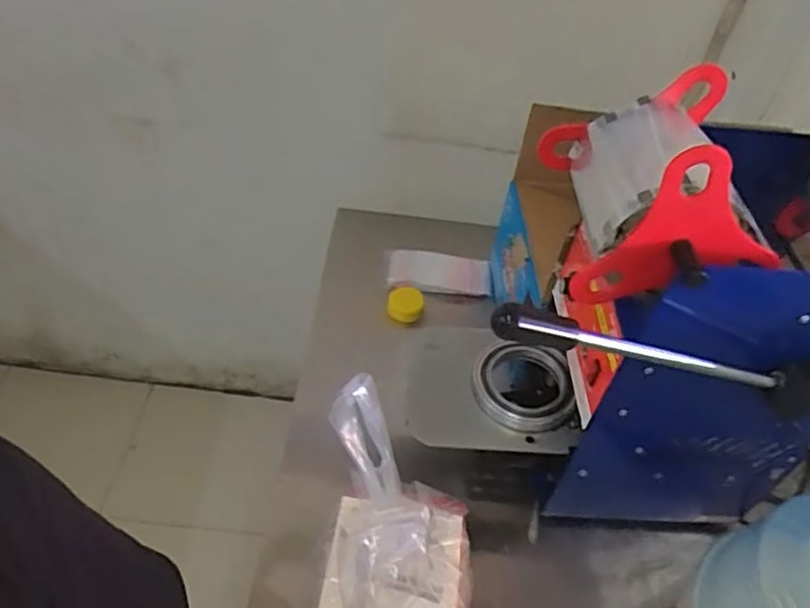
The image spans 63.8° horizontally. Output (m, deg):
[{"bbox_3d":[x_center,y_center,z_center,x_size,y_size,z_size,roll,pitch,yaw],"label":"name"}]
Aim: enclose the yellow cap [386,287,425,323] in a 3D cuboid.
[{"bbox_3d":[0.001,0.000,1.014,0.054,0.029,0.057,4,46,-4],"label":"yellow cap"}]

